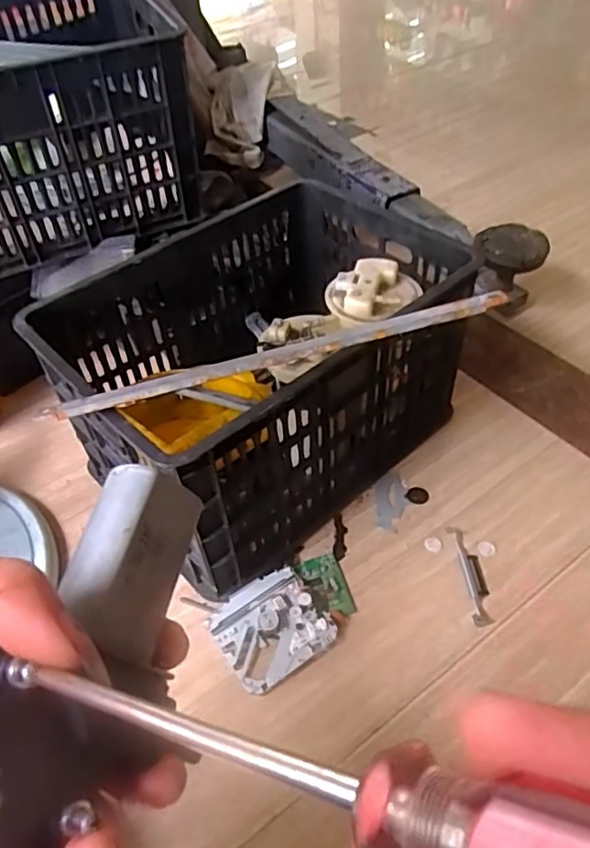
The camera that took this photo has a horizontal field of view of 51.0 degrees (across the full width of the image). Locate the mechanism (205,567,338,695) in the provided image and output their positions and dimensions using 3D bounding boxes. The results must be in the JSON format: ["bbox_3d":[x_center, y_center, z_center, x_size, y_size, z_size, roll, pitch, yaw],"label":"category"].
[{"bbox_3d":[-0.029,0.239,0.732,0.120,0.019,0.117,-29,51,-21],"label":"mechanism"}]

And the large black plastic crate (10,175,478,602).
[{"bbox_3d":[-0.040,-0.083,0.851,0.489,0.270,0.398,-37,54,-27],"label":"large black plastic crate"}]

